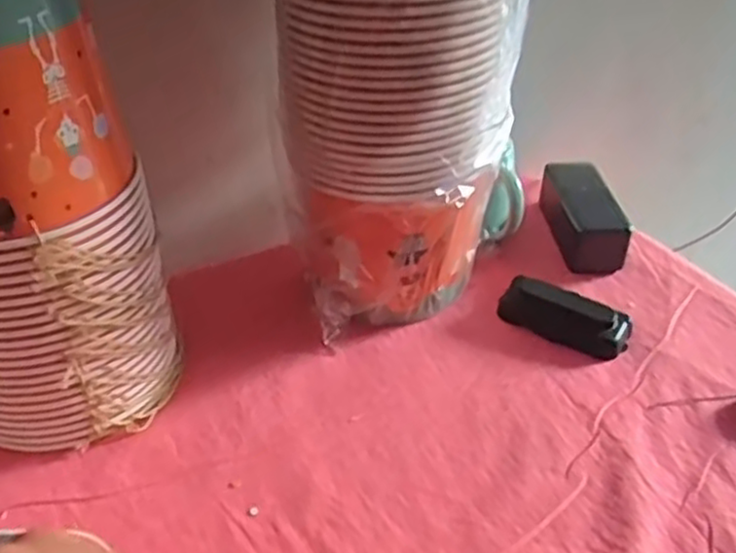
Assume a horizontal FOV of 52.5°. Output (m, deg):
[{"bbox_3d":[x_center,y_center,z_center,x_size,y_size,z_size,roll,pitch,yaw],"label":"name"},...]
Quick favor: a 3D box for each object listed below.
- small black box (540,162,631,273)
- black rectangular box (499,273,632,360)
[{"bbox_3d":[0.209,-0.060,0.726,0.049,0.054,0.123,-3,38,-5],"label":"small black box"},{"bbox_3d":[0.166,0.032,0.632,0.104,0.025,0.044,25,43,27],"label":"black rectangular box"}]

